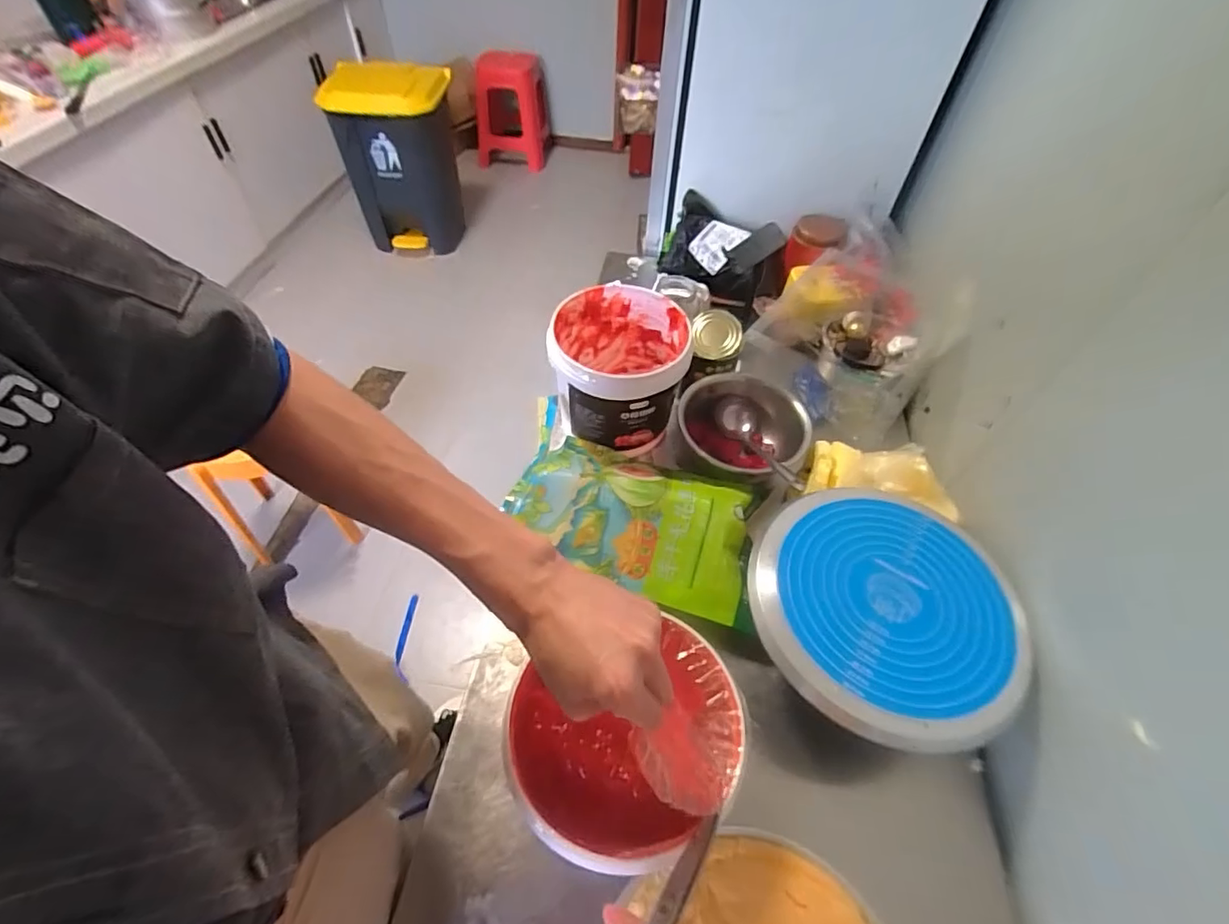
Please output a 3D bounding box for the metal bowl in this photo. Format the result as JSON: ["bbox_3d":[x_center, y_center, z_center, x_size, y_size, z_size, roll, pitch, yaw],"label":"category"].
[{"bbox_3d":[0.194,-0.049,0.848,0.179,0.089,0.190,1,52,-2],"label":"metal bowl"}]

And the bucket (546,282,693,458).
[{"bbox_3d":[0.005,-0.138,0.841,0.191,0.177,0.200,1,52,-2],"label":"bucket"}]

